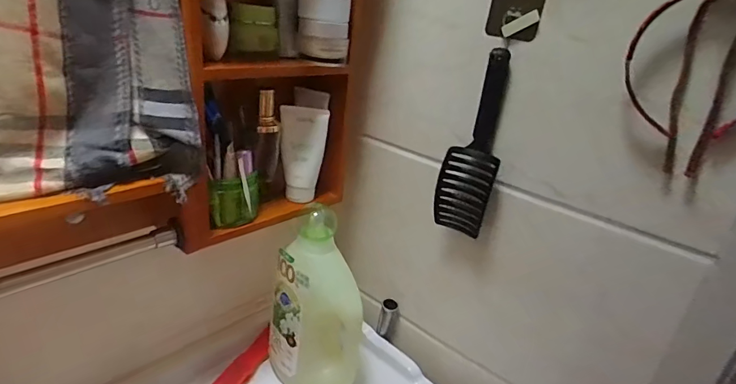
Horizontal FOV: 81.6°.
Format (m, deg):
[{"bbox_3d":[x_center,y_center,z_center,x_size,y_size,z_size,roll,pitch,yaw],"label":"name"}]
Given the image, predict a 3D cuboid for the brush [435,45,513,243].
[{"bbox_3d":[0.151,-0.061,0.575,0.075,0.242,0.045,23,20,31],"label":"brush"}]

